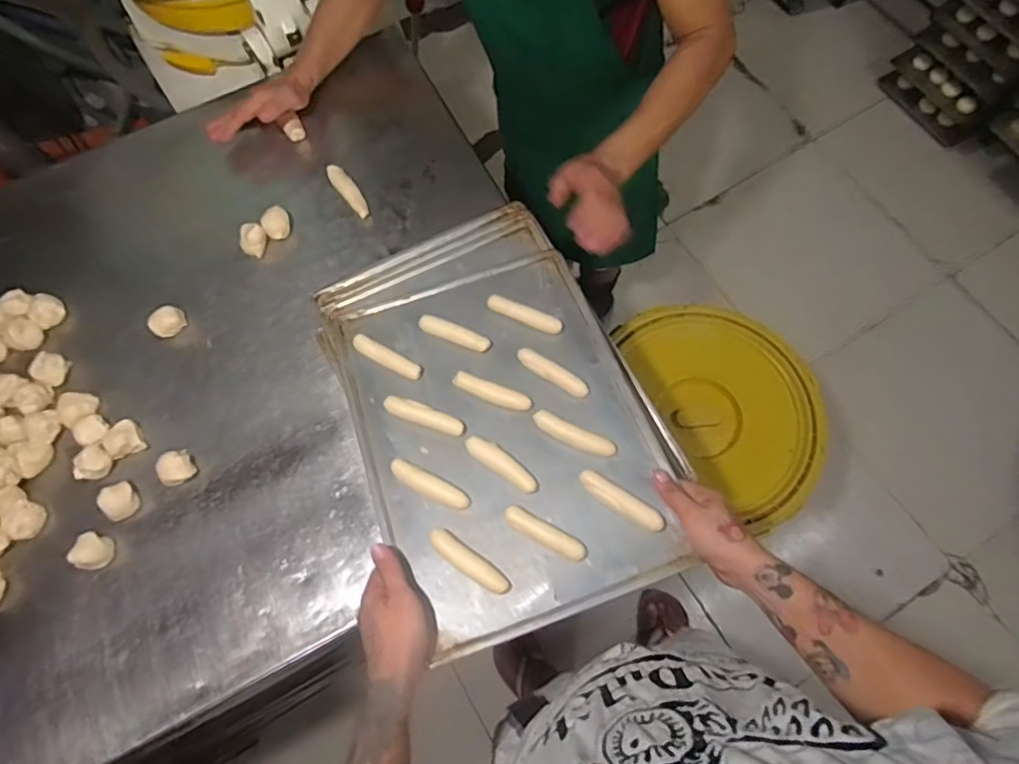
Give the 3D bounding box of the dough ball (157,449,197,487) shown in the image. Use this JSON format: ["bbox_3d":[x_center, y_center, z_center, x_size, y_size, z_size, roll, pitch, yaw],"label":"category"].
[{"bbox_3d":[-0.430,0.112,0.746,0.037,0.031,0.039,-1,71,2],"label":"dough ball"}]

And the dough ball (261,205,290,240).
[{"bbox_3d":[-0.346,-0.237,0.862,0.037,0.023,0.048,-26,72,-7],"label":"dough ball"}]

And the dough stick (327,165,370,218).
[{"bbox_3d":[-0.245,-0.291,0.882,0.028,0.022,0.103,-38,74,-10],"label":"dough stick"}]

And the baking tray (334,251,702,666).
[{"bbox_3d":[-0.009,0.049,0.691,0.324,0.021,0.439,-19,63,-7],"label":"baking tray"}]

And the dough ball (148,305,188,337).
[{"bbox_3d":[-0.478,-0.085,0.812,0.036,0.034,0.044,36,76,13],"label":"dough ball"}]

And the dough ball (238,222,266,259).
[{"bbox_3d":[-0.375,-0.208,0.848,0.033,0.034,0.039,23,74,10],"label":"dough ball"}]

